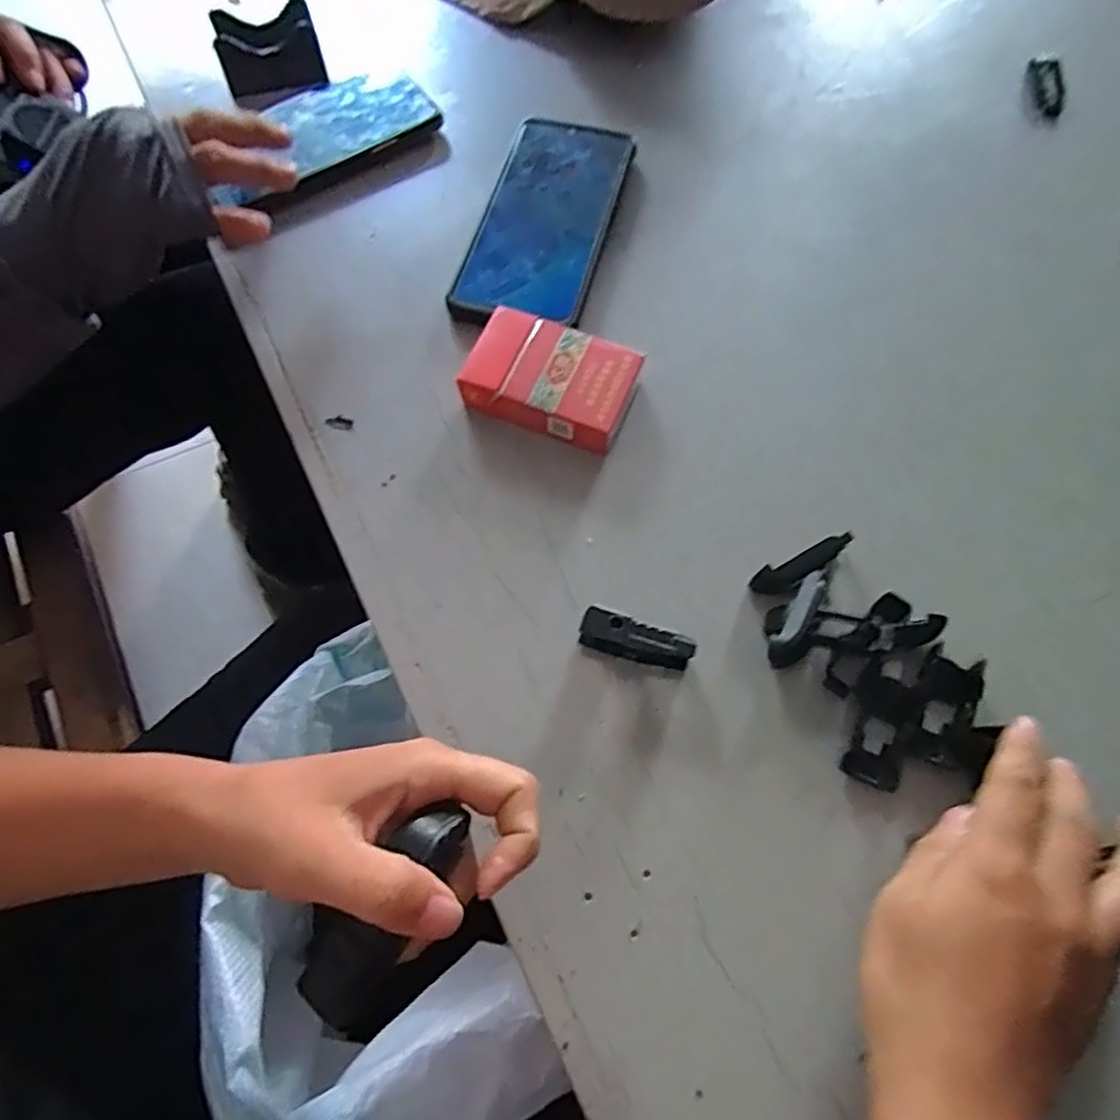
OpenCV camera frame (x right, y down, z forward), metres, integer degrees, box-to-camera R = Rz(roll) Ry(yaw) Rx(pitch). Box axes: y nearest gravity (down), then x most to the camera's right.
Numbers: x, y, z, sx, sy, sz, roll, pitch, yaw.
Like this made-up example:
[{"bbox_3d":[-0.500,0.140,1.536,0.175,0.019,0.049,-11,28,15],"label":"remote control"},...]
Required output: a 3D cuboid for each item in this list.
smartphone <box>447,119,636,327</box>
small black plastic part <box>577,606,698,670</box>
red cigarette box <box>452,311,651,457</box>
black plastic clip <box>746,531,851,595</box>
[{"bbox_3d":[-0.009,-0.210,0.424,0.082,0.015,0.160,14,68,6],"label":"smartphone"},{"bbox_3d":[0.036,0.038,0.317,0.052,0.025,0.013,16,68,7],"label":"small black plastic part"},{"bbox_3d":[-0.005,-0.097,0.372,0.087,0.024,0.057,22,69,9],"label":"red cigarette box"},{"bbox_3d":[0.120,0.004,0.336,0.057,0.016,0.012,-25,69,-10],"label":"black plastic clip"}]

